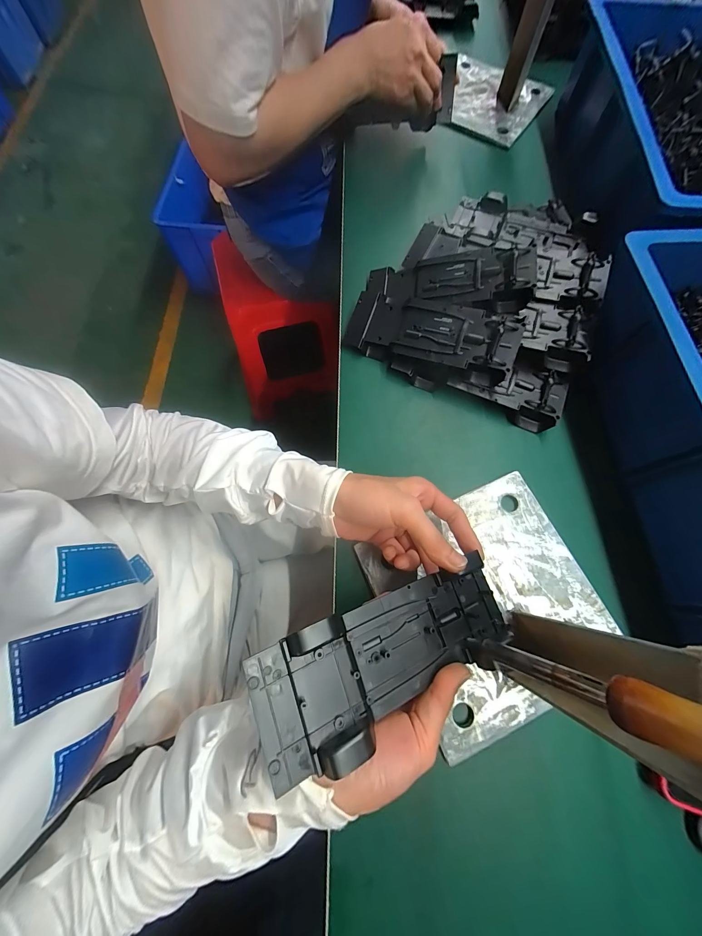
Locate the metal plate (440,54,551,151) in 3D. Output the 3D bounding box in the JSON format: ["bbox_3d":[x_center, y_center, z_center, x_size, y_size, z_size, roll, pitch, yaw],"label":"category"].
[{"bbox_3d":[0.264,-0.655,0.563,0.170,0.017,0.249,14,71,2],"label":"metal plate"}]

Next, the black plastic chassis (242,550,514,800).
[{"bbox_3d":[0.034,0.123,0.213,0.189,0.029,0.072,-14,72,-26],"label":"black plastic chassis"}]

